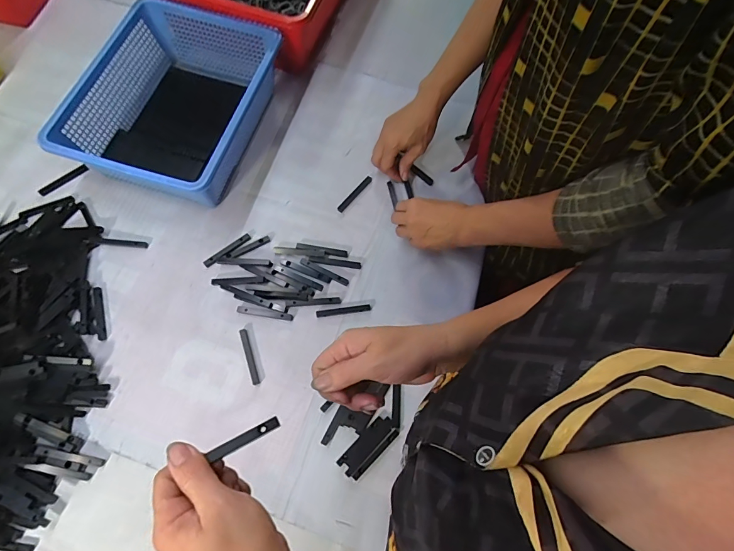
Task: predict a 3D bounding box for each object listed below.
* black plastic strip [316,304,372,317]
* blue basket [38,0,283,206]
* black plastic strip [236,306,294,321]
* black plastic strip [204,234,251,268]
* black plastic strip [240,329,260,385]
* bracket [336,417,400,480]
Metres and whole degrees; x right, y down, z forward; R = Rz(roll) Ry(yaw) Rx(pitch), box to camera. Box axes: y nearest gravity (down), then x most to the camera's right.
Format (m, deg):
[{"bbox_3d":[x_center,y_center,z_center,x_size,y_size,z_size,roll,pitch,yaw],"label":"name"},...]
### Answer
[{"bbox_3d":[-0.032,0.048,0.536,0.076,0.006,0.010,-8,70,-3],"label":"black plastic strip"},{"bbox_3d":[-0.279,-0.250,0.582,0.231,0.098,0.284,17,71,6],"label":"blue basket"},{"bbox_3d":[-0.140,0.051,0.530,0.076,0.004,0.010,8,70,3],"label":"black plastic strip"},{"bbox_3d":[-0.202,-0.038,0.561,0.074,0.005,0.014,-40,75,-13],"label":"black plastic strip"},{"bbox_3d":[-0.155,0.106,0.511,0.009,0.004,0.076,-19,71,-7],"label":"black plastic strip"},{"bbox_3d":[0.003,0.210,0.475,0.079,0.004,0.032,-43,76,-14],"label":"bracket"}]

